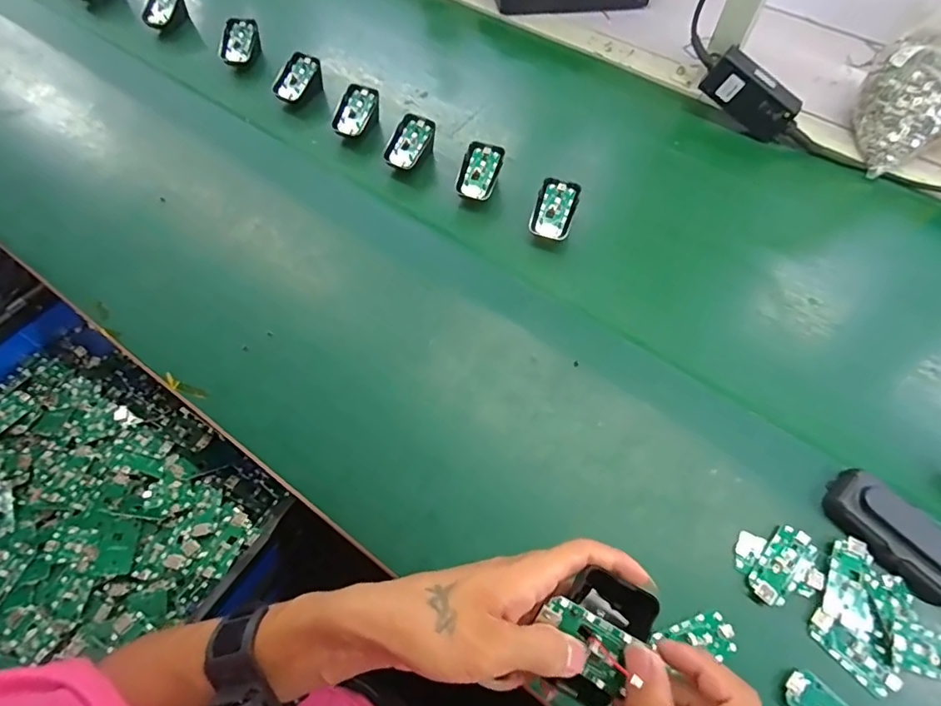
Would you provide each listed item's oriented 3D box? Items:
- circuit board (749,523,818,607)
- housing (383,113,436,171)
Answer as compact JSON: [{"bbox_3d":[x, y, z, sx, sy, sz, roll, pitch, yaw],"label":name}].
[{"bbox_3d":[0.246,0.168,0.394,0.031,0.004,0.064,40,68,19],"label":"circuit board"},{"bbox_3d":[-0.074,-0.248,0.605,0.045,0.040,0.070,32,66,16],"label":"housing"}]

